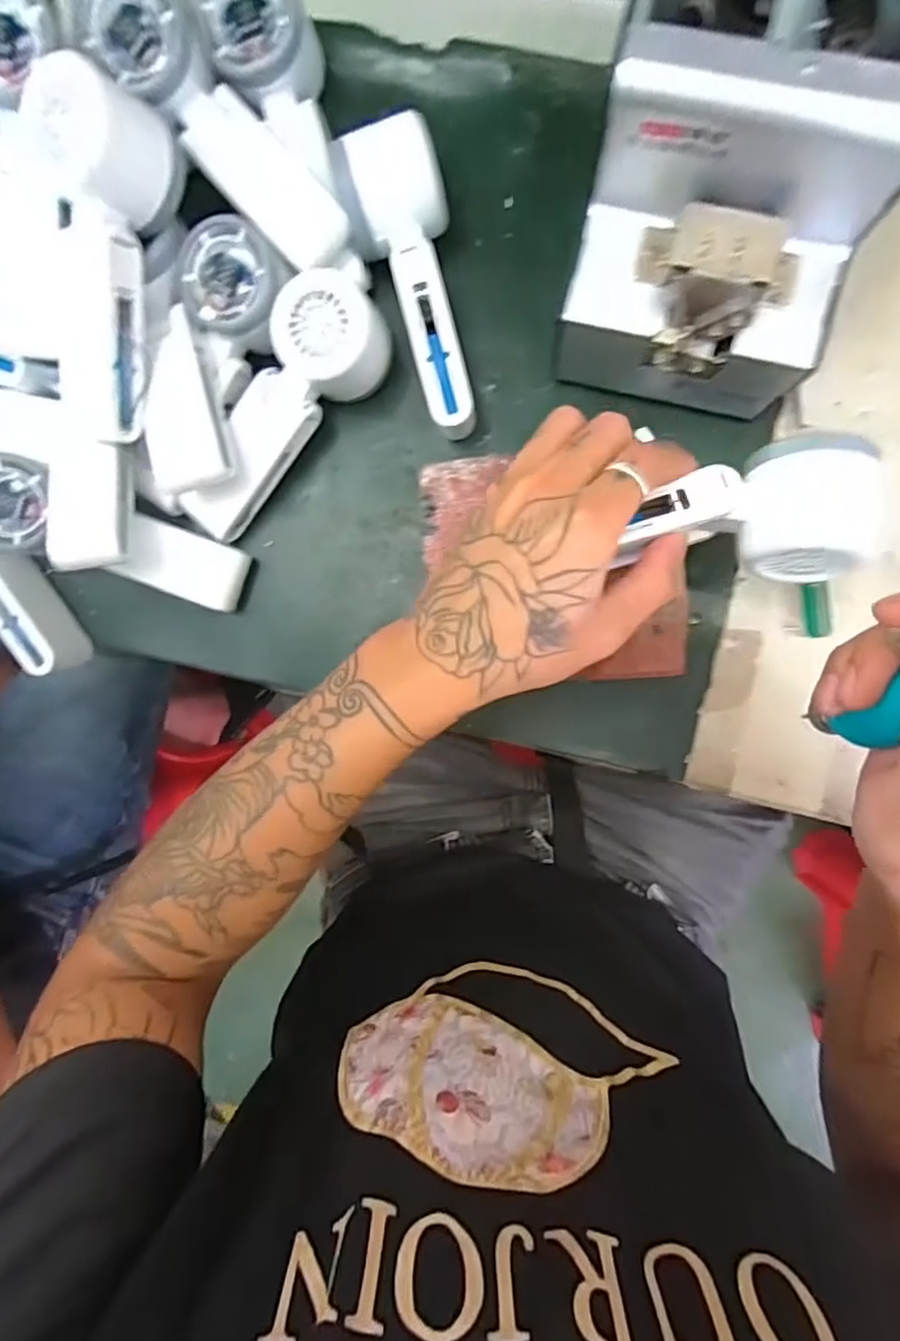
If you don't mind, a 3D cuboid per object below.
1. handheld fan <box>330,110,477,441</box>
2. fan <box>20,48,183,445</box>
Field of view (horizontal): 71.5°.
[{"bbox_3d":[-0.022,-0.218,0.364,0.055,0.060,0.152,-10,92,6],"label":"handheld fan"},{"bbox_3d":[-0.190,-0.211,0.335,0.062,0.042,0.165,15,113,5],"label":"fan"}]

